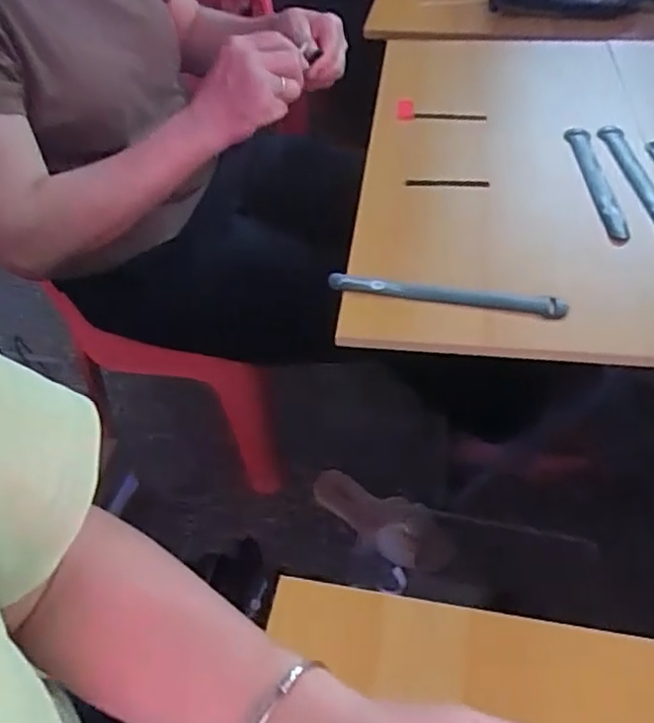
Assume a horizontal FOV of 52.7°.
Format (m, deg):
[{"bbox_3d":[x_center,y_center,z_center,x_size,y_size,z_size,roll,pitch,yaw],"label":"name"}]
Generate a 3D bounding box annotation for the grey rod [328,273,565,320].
[{"bbox_3d":[0.097,-0.058,0.555,0.198,0.012,0.014,10,47,13],"label":"grey rod"}]

